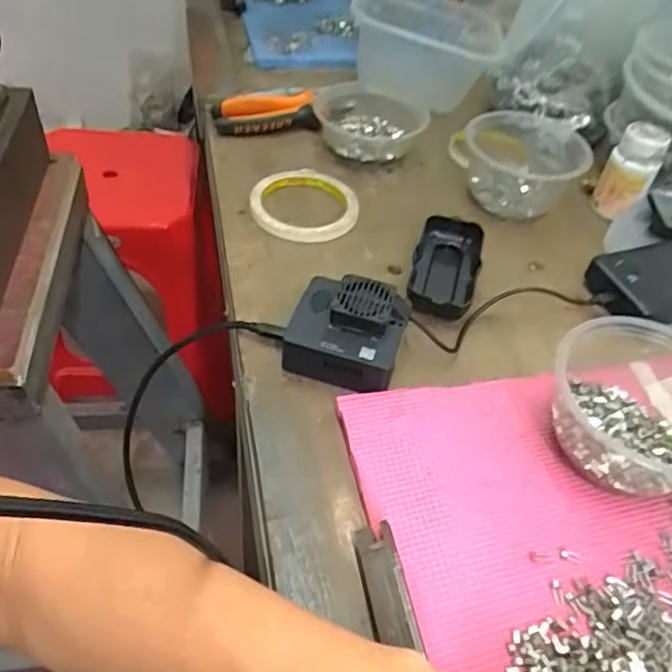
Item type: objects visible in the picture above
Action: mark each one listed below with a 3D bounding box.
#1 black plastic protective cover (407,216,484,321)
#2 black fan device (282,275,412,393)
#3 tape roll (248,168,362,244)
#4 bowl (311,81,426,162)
[{"bbox_3d":[0.090,-0.057,0.513,0.051,0.026,0.112,15,48,8],"label":"black plastic protective cover"},{"bbox_3d":[0.008,-0.005,0.440,0.076,0.038,0.072,16,48,9],"label":"black fan device"},{"bbox_3d":[-0.026,-0.123,0.565,0.092,0.015,0.094,3,47,-3],"label":"tape roll"},{"bbox_3d":[0.035,-0.227,0.651,0.109,0.041,0.113,1,47,-4],"label":"bowl"}]

